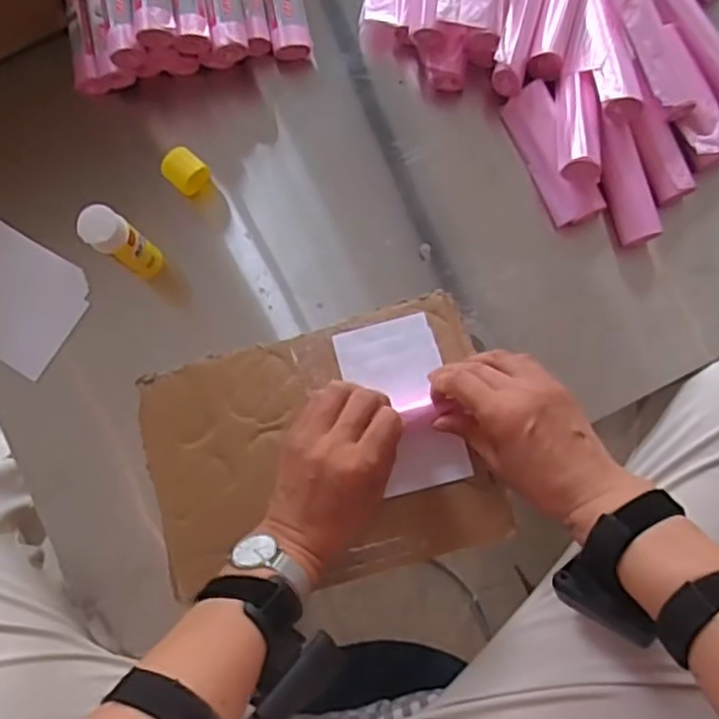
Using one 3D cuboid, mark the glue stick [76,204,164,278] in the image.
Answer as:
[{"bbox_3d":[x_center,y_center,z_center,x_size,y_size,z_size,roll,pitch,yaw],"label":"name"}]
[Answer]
[{"bbox_3d":[-0.185,-0.088,0.544,0.030,0.119,0.030,0,83,1],"label":"glue stick"}]

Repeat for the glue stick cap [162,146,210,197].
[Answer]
[{"bbox_3d":[-0.149,-0.162,0.584,0.032,0.027,0.031,40,85,5],"label":"glue stick cap"}]

